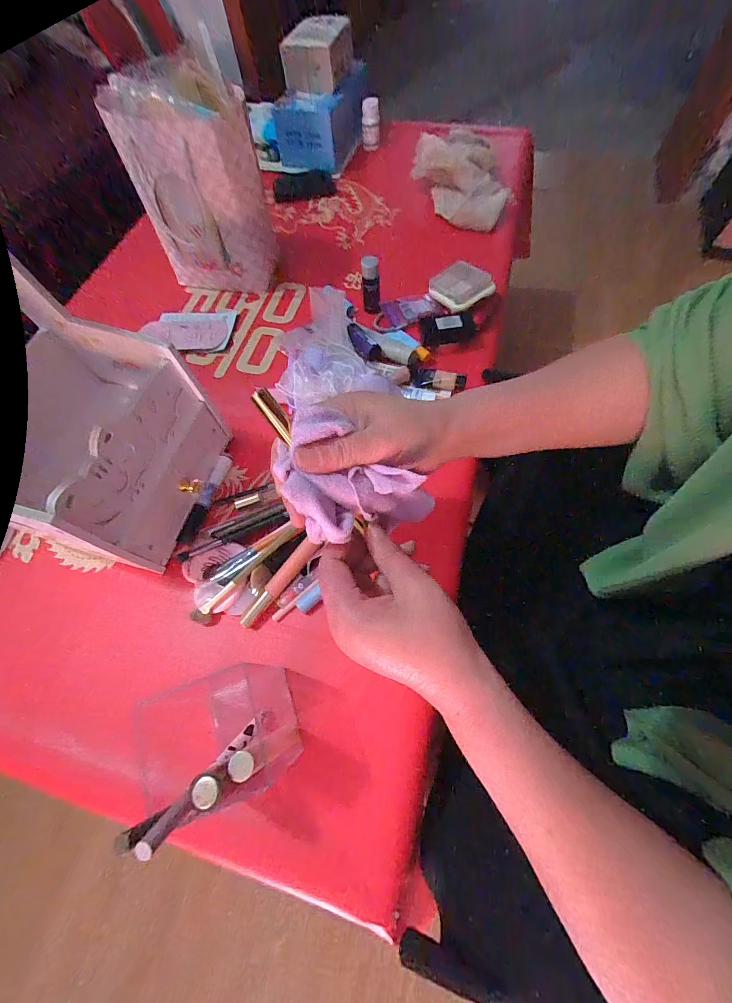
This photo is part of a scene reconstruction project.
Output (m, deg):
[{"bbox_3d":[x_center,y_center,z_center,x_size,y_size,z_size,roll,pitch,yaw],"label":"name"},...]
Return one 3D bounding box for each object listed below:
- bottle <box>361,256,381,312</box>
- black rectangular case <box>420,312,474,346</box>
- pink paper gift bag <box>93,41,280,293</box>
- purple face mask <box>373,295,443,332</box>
[{"bbox_3d":[0.007,-0.292,0.492,0.023,0.069,0.017,-5,65,1],"label":"bottle"},{"bbox_3d":[0.108,-0.225,0.477,0.079,0.028,0.027,-15,65,-17],"label":"black rectangular case"},{"bbox_3d":[-0.213,-0.396,0.478,0.165,0.210,0.079,0,65,4],"label":"pink paper gift bag"},{"bbox_3d":[0.055,-0.269,0.513,0.095,0.016,0.040,-20,66,-6],"label":"purple face mask"}]

